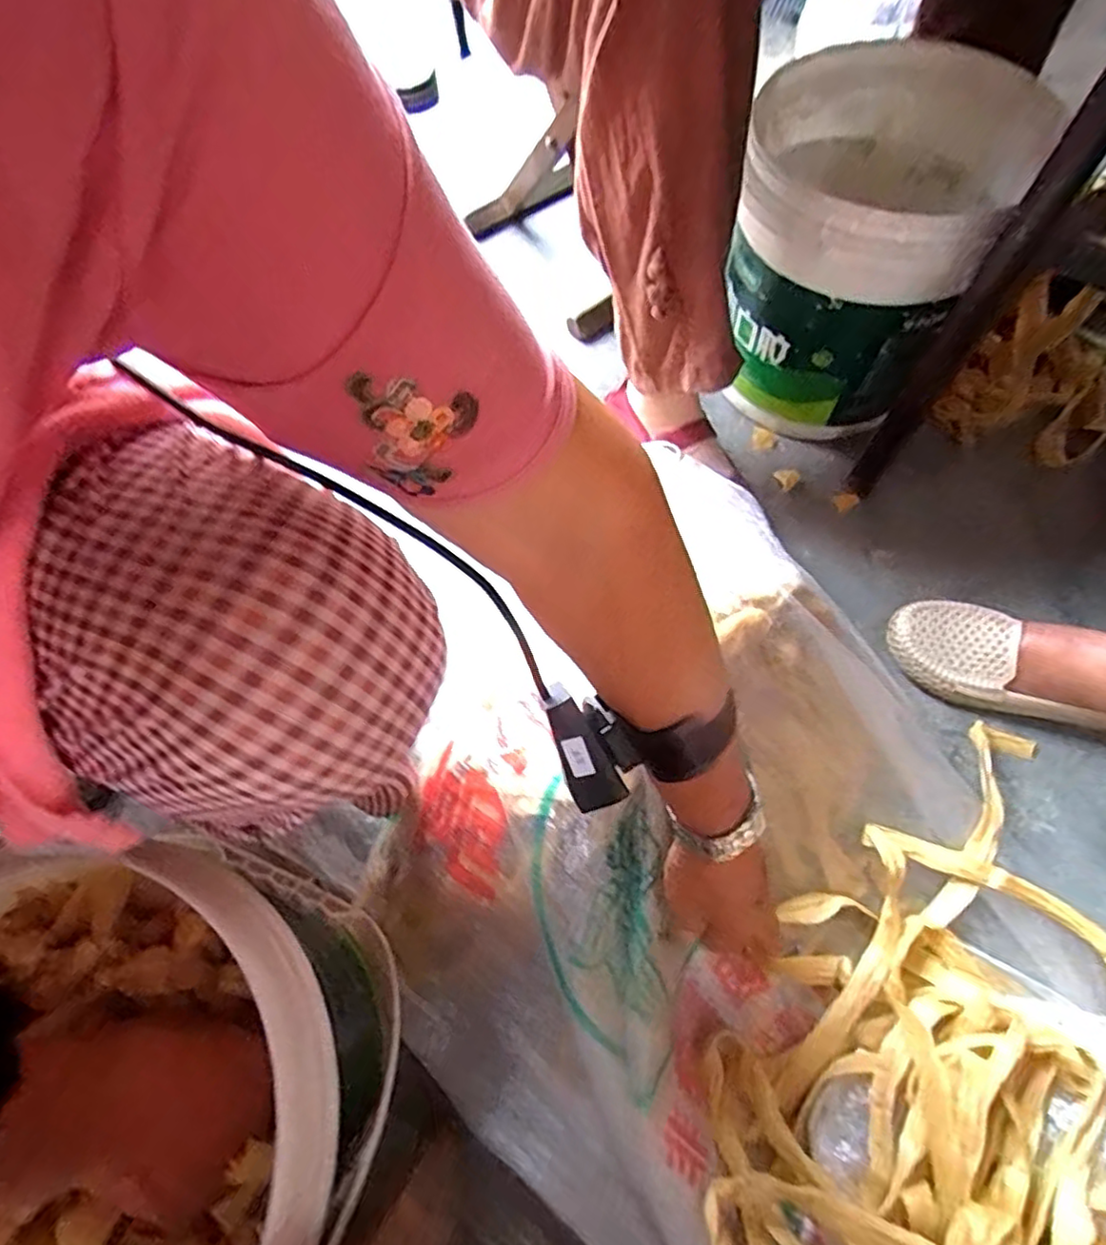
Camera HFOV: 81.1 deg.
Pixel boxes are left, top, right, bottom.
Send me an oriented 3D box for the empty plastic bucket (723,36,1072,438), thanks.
[{"bbox_3d":[0.310,-0.368,0.648,0.229,0.240,0.273,29,70,11],"label":"empty plastic bucket"}]

